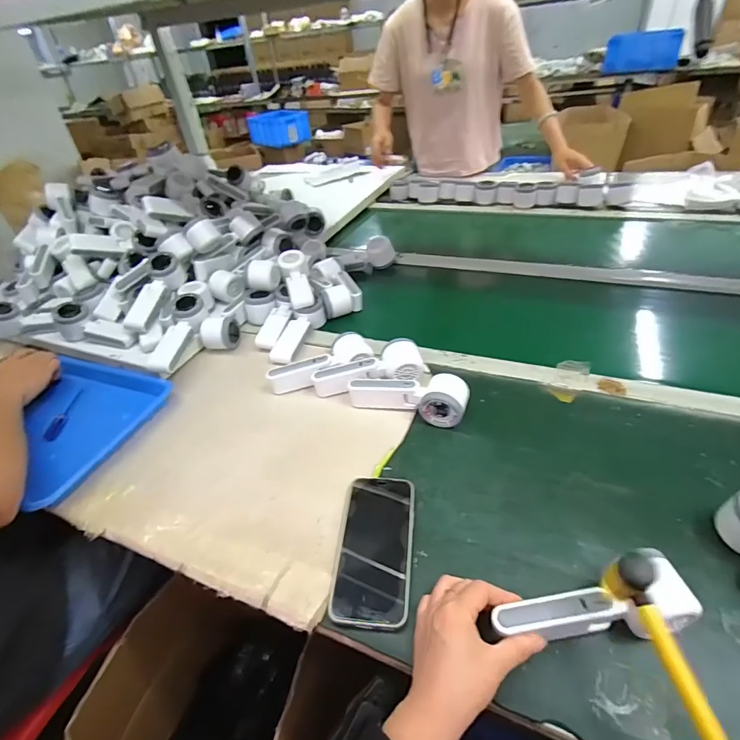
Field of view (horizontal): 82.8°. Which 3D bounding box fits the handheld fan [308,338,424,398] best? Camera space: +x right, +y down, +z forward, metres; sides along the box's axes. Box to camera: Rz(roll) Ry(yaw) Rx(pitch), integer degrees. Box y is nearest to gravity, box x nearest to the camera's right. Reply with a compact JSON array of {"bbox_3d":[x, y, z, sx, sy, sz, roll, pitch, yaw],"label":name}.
[{"bbox_3d":[-0.003,0.000,0.645,0.168,0.048,0.064,-9,38,-2],"label":"handheld fan"}]

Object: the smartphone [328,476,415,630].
[{"bbox_3d":[0.004,0.187,0.453,0.082,0.011,0.160,1,39,10],"label":"smartphone"}]

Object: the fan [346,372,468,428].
[{"bbox_3d":[0.054,0.033,0.596,0.167,0.050,0.059,11,42,22],"label":"fan"}]

